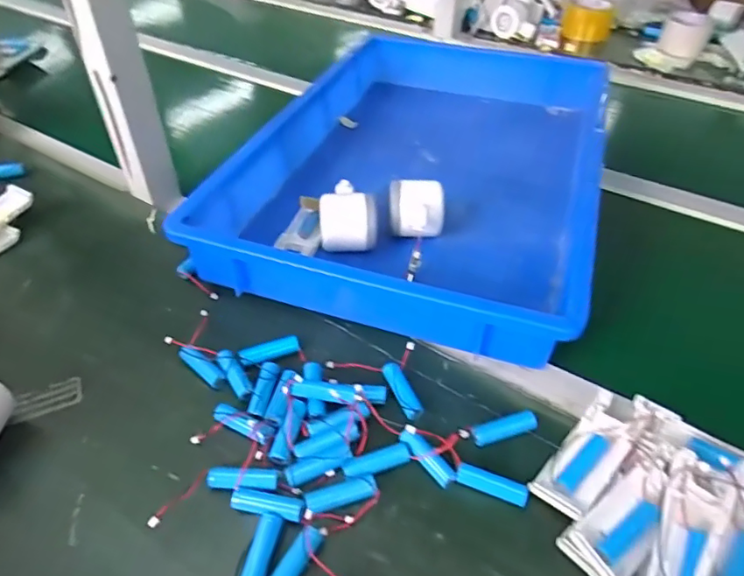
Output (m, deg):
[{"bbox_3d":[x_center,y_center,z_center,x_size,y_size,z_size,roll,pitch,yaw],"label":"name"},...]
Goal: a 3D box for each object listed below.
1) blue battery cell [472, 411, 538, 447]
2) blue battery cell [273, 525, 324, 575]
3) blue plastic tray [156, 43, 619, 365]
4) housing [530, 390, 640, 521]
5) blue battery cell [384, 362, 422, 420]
[{"bbox_3d":[0.103,0.110,0.419,0.051,0.015,0.016,-11,45,-11],"label":"blue battery cell"},{"bbox_3d":[-0.049,0.174,0.341,0.012,0.014,0.052,25,49,24],"label":"blue battery cell"},{"bbox_3d":[0.064,-0.165,0.641,0.348,0.073,0.528,12,45,12],"label":"blue plastic tray"},{"bbox_3d":[0.162,0.123,0.396,0.040,0.021,0.103,34,53,30],"label":"housing"},{"bbox_3d":[0.025,0.085,0.442,0.013,0.017,0.052,-18,47,-17],"label":"blue battery cell"}]

